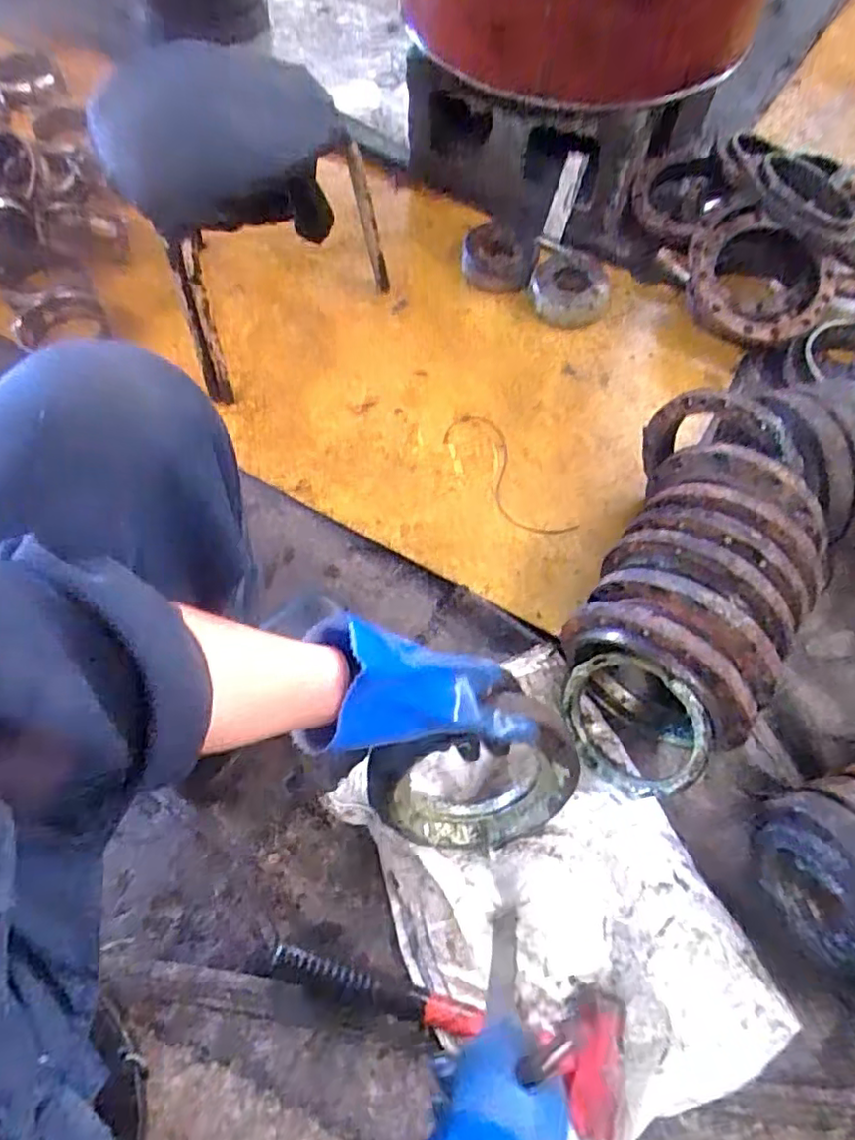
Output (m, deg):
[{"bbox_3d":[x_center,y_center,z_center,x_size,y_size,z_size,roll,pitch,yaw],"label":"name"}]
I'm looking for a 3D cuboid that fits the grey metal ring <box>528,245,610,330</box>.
[{"bbox_3d":[0.227,-0.451,0.977,0.127,0.045,0.150,14,65,5],"label":"grey metal ring"}]

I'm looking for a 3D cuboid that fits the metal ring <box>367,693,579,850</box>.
[{"bbox_3d":[0.051,0.209,0.594,0.190,0.170,0.044,-16,36,3],"label":"metal ring"}]

